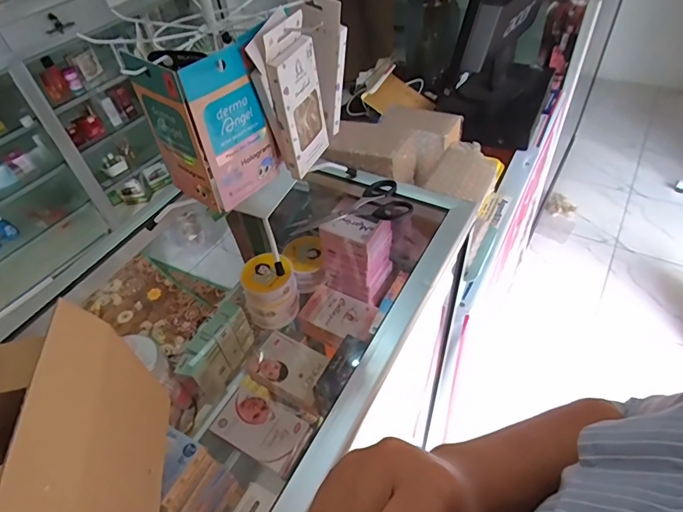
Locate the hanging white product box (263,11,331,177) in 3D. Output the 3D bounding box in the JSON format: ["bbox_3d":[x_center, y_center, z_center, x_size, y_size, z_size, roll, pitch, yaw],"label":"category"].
[{"bbox_3d":[-0.043,-0.157,0.440,0.026,0.137,0.072,10,49,16],"label":"hanging white product box"}]

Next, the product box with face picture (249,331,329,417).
[{"bbox_3d":[-0.069,0.167,0.639,0.122,0.028,0.076,22,53,25],"label":"product box with face picture"}]

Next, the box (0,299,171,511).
[{"bbox_3d":[-0.189,0.127,0.294,0.080,0.145,0.128,-9,47,-1],"label":"box"}]

